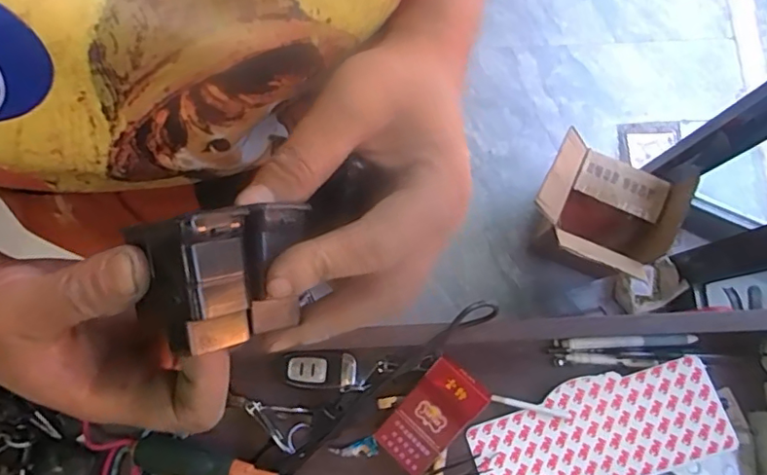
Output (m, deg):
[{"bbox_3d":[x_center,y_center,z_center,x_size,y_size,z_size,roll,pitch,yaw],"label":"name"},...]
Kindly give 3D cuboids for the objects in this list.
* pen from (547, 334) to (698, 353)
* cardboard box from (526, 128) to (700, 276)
[{"bbox_3d":[0.231,0.101,0.524,0.136,0.017,0.012,-3,78,-2],"label":"pen"},{"bbox_3d":[0.462,-0.039,1.220,0.270,0.261,0.253,25,78,4],"label":"cardboard box"}]

